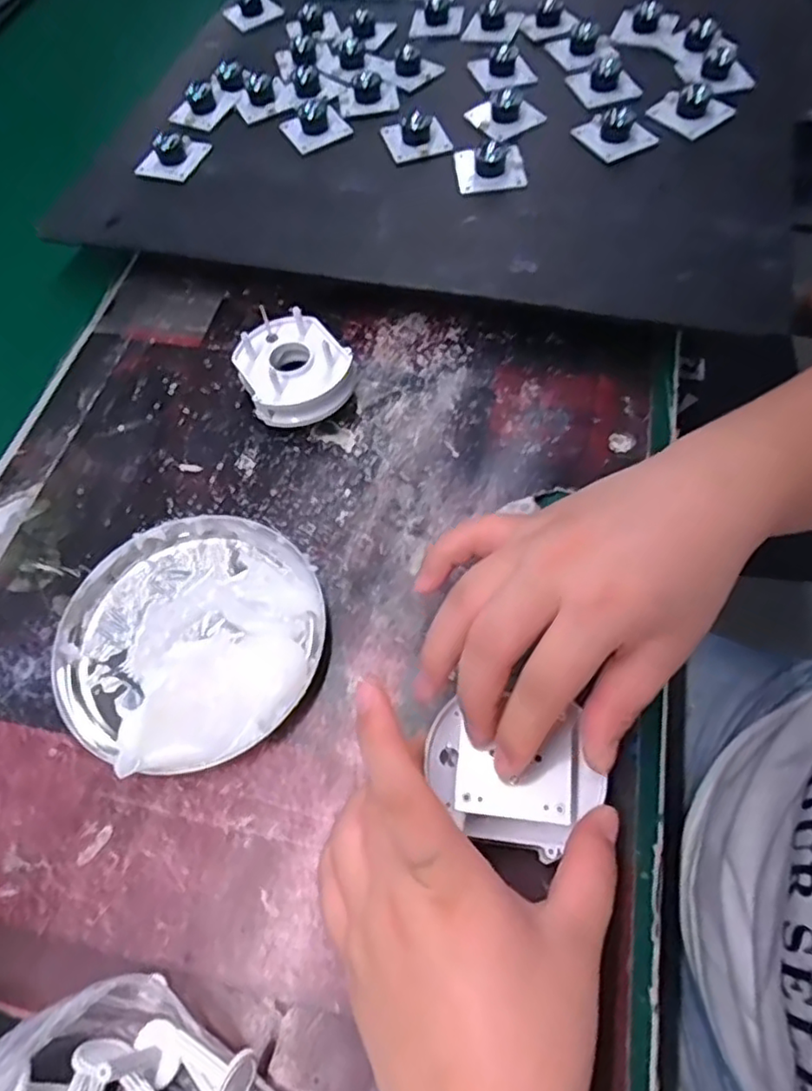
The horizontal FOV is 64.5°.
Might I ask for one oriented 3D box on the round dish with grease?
[{"bbox_3d":[-0.106,0.041,0.310,0.129,0.026,0.124,-2,60,3],"label":"round dish with grease"}]

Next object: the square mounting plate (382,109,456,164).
[{"bbox_3d":[0.008,-0.293,0.453,0.044,0.020,0.039,-11,60,-2],"label":"square mounting plate"}]

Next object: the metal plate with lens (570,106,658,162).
[{"bbox_3d":[0.142,-0.288,0.442,0.039,0.023,0.046,-31,62,-13],"label":"metal plate with lens"}]

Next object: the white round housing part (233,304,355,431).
[{"bbox_3d":[-0.067,-0.105,0.383,0.061,0.038,0.068,-25,61,-10],"label":"white round housing part"}]

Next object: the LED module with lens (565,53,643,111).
[{"bbox_3d":[0.146,-0.345,0.473,0.039,0.020,0.044,-14,60,-4],"label":"LED module with lens"}]

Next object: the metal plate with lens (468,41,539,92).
[{"bbox_3d":[0.075,-0.370,0.494,0.041,0.018,0.047,-16,60,-5],"label":"metal plate with lens"}]

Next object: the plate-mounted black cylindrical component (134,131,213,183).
[{"bbox_3d":[-0.171,-0.288,0.466,0.043,0.020,0.041,17,62,14],"label":"plate-mounted black cylindrical component"}]

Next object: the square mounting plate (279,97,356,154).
[{"bbox_3d":[-0.067,-0.312,0.470,0.043,0.021,0.041,-27,61,-11],"label":"square mounting plate"}]

